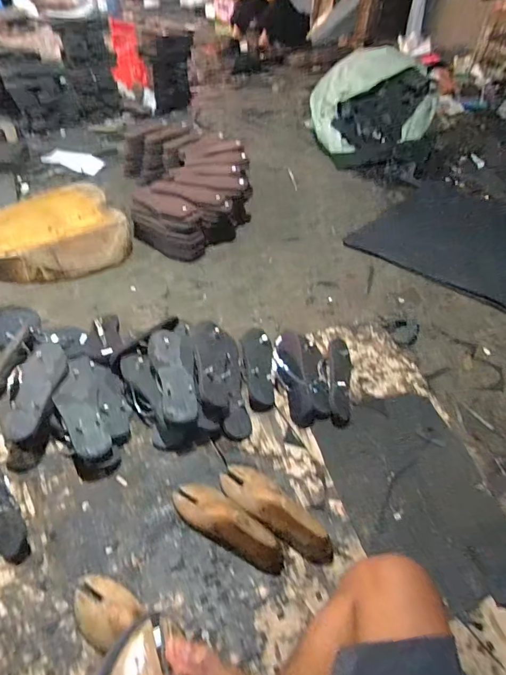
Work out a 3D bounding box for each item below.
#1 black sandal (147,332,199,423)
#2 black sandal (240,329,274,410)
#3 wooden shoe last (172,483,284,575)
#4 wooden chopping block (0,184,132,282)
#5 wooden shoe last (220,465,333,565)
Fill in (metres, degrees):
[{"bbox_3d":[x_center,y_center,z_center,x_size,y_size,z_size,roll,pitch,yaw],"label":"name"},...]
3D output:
[{"bbox_3d":[-0.182,0.078,0.939,0.080,0.036,0.249,-13,48,-15],"label":"black sandal"},{"bbox_3d":[0.011,0.066,1.061,0.079,0.041,0.256,0,47,-3],"label":"black sandal"},{"bbox_3d":[-0.048,0.339,0.772,0.244,0.075,0.075,26,50,21],"label":"wooden shoe last"},{"bbox_3d":[-0.681,-0.383,1.420,0.458,0.105,0.470,-17,50,-17],"label":"wooden chopping block"},{"bbox_3d":[0.045,0.314,0.784,0.254,0.087,0.082,33,53,25],"label":"wooden shoe last"}]

